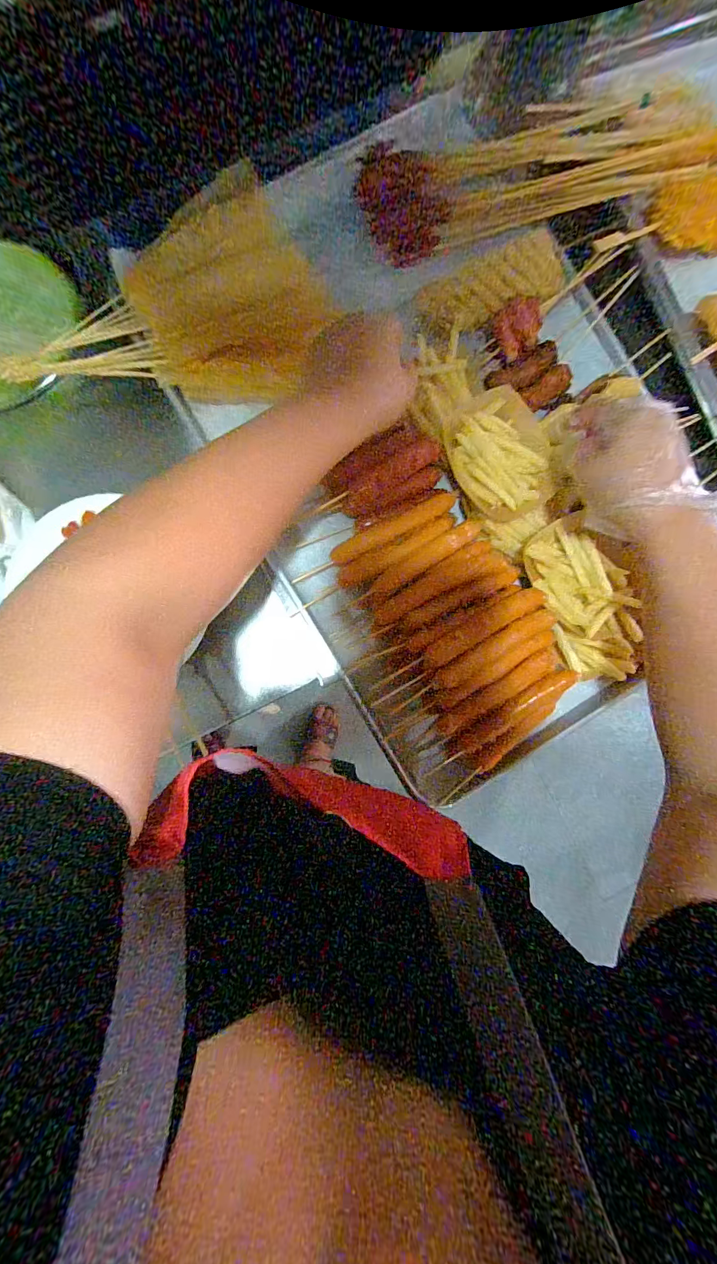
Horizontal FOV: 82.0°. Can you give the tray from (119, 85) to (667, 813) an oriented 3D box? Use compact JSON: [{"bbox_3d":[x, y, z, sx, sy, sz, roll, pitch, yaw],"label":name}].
[{"bbox_3d":[0.090,-0.174,0.383,0.388,0.052,0.554,-29,91,-4],"label":"tray"}]

